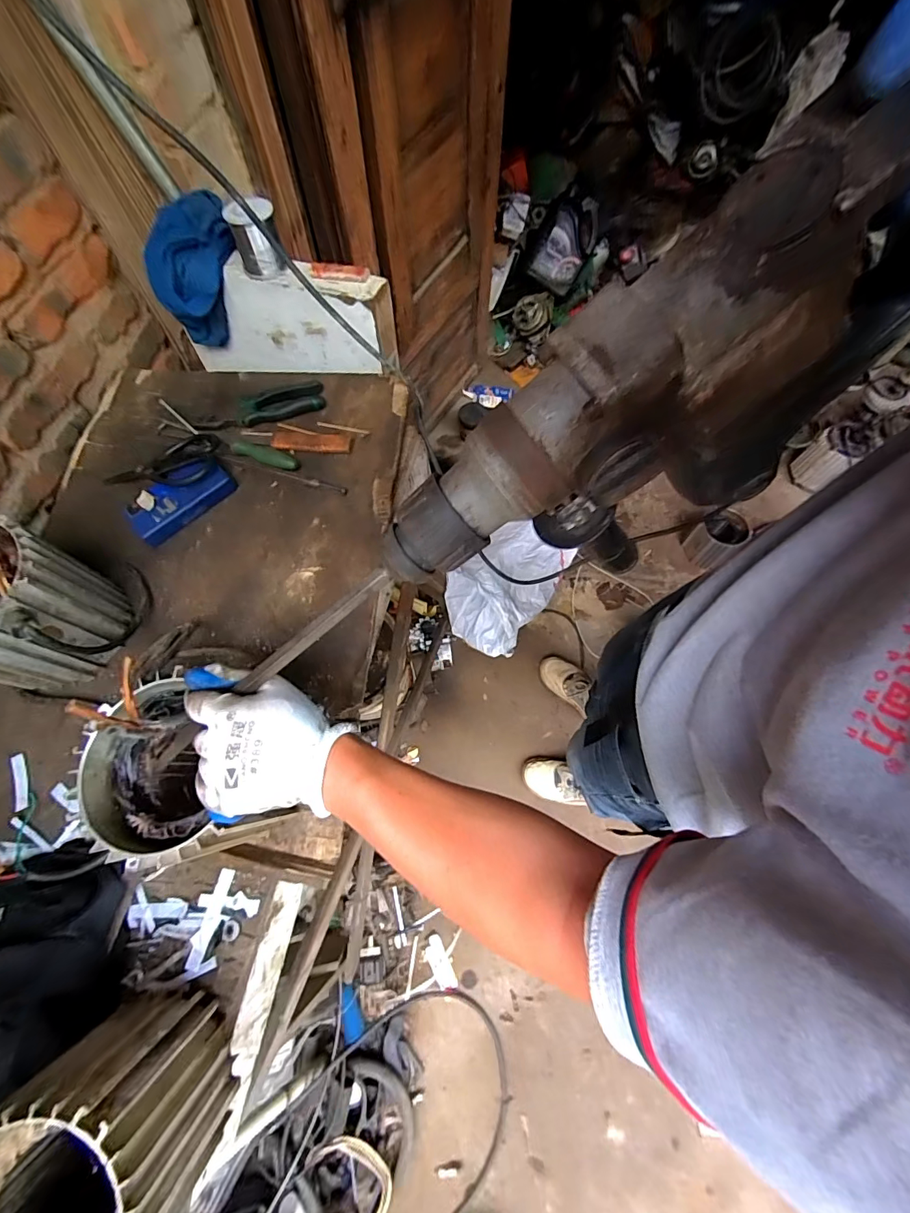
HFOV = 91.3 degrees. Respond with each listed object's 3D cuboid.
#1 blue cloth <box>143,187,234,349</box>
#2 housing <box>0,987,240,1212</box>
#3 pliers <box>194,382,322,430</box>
[{"bbox_3d":[-0.341,-0.447,0.614,0.065,0.148,0.124,39,73,15],"label":"blue cloth"},{"bbox_3d":[-0.246,0.388,0.314,0.125,0.153,0.127,0,67,0],"label":"housing"},{"bbox_3d":[-0.280,-0.288,0.645,0.178,0.017,0.046,-19,69,-8],"label":"pliers"}]

